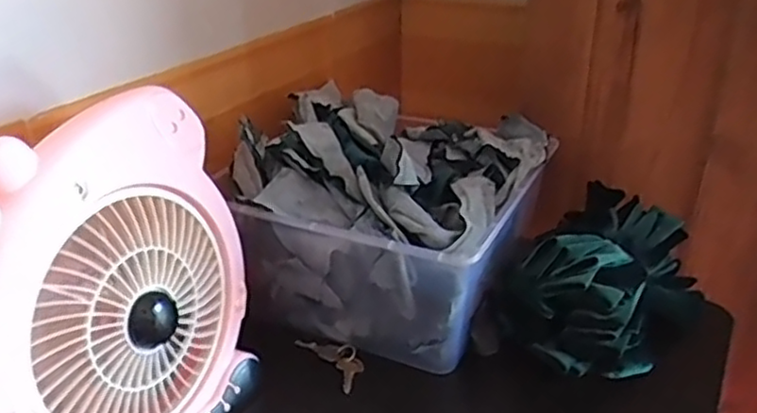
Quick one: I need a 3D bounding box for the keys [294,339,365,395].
[{"bbox_3d":[-0.039,0.146,0.662,0.041,0.009,0.085,-20,33,-34],"label":"keys"}]

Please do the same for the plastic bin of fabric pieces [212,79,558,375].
[{"bbox_3d":[0.015,0.006,0.726,0.276,0.186,0.277,11,28,21],"label":"plastic bin of fabric pieces"}]

